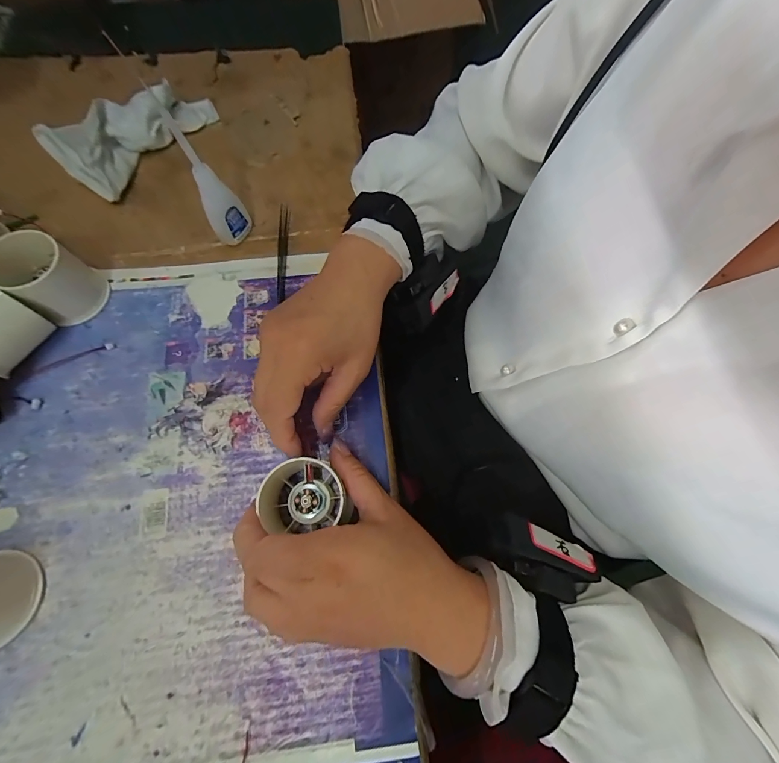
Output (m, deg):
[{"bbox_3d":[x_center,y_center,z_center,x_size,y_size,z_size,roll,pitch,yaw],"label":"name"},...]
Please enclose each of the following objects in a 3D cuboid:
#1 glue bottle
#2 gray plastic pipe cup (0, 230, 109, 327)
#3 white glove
[{"bbox_3d":[-0.139,-0.160,0.268,0.031,0.125,0.029,-24,73,-11],"label":"glue bottle"},{"bbox_3d":[-0.264,-0.080,0.272,0.049,0.053,0.048,1,71,-2],"label":"gray plastic pipe cup"},{"bbox_3d":[-0.248,-0.251,0.342,0.065,0.038,0.151,32,72,8],"label":"white glove"}]

